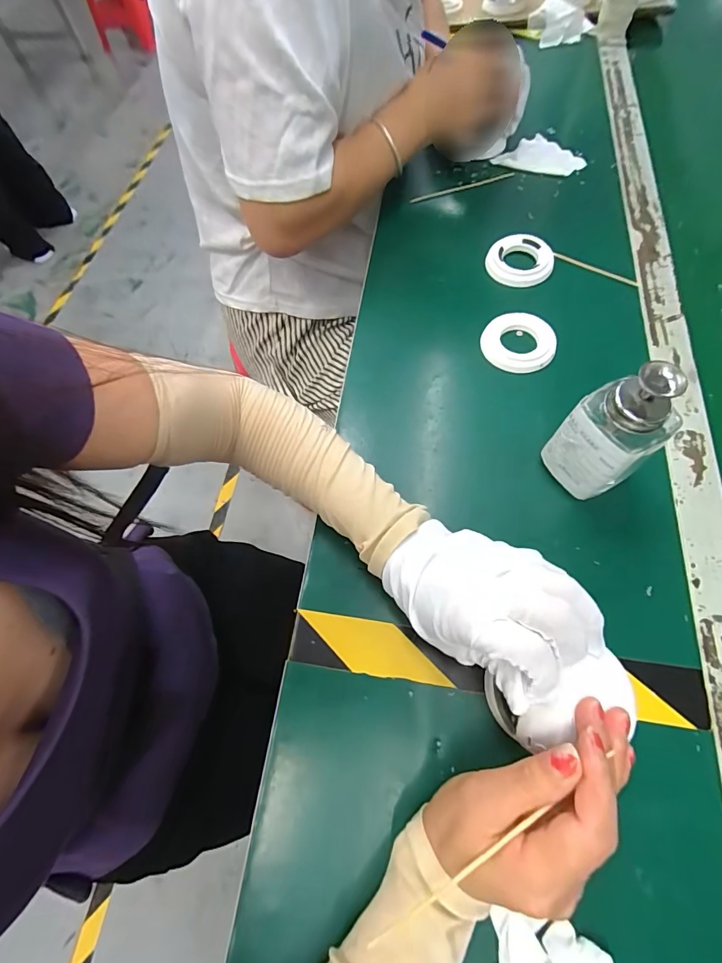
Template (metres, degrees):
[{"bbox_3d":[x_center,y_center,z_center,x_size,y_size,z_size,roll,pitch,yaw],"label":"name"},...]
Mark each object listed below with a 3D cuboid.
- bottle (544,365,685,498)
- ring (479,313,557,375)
[{"bbox_3d":[0.188,-0.039,0.309,0.055,0.113,0.057,-37,68,-12],"label":"bottle"},{"bbox_3d":[0.159,-0.143,0.419,0.069,0.016,0.065,-1,65,3],"label":"ring"}]

